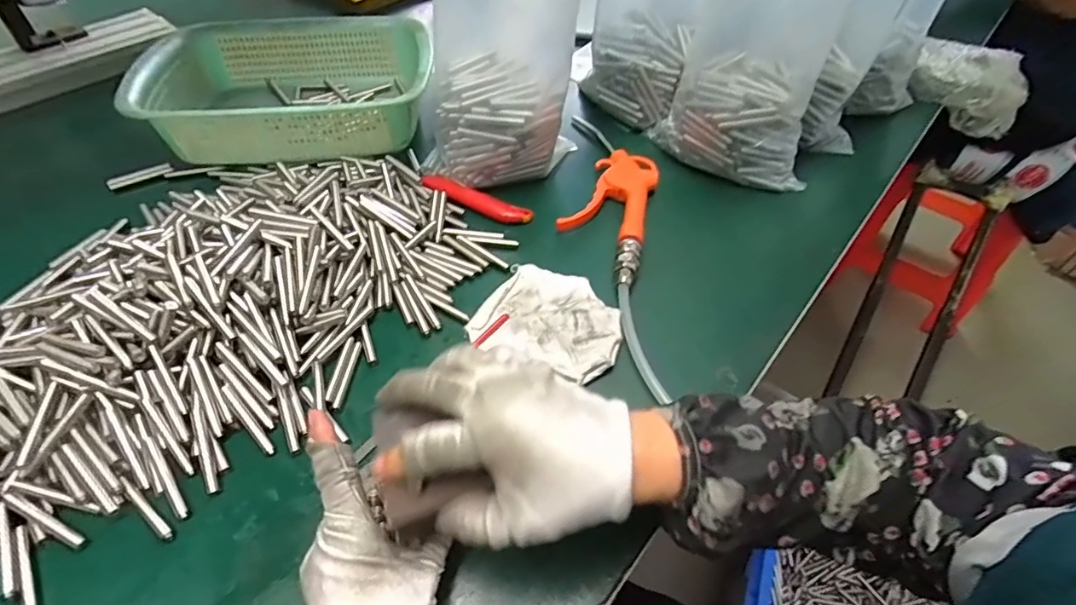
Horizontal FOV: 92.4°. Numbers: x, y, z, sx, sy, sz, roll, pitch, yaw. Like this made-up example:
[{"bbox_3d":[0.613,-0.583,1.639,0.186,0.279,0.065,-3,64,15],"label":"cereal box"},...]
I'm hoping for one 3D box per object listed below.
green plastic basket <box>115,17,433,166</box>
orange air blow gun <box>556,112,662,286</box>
[{"bbox_3d":[-0.282,-0.253,0.597,0.278,0.075,0.220,-5,50,-7],"label":"green plastic basket"},{"bbox_3d":[0.073,-0.118,0.532,0.093,0.028,0.274,9,50,5],"label":"orange air blow gun"}]

